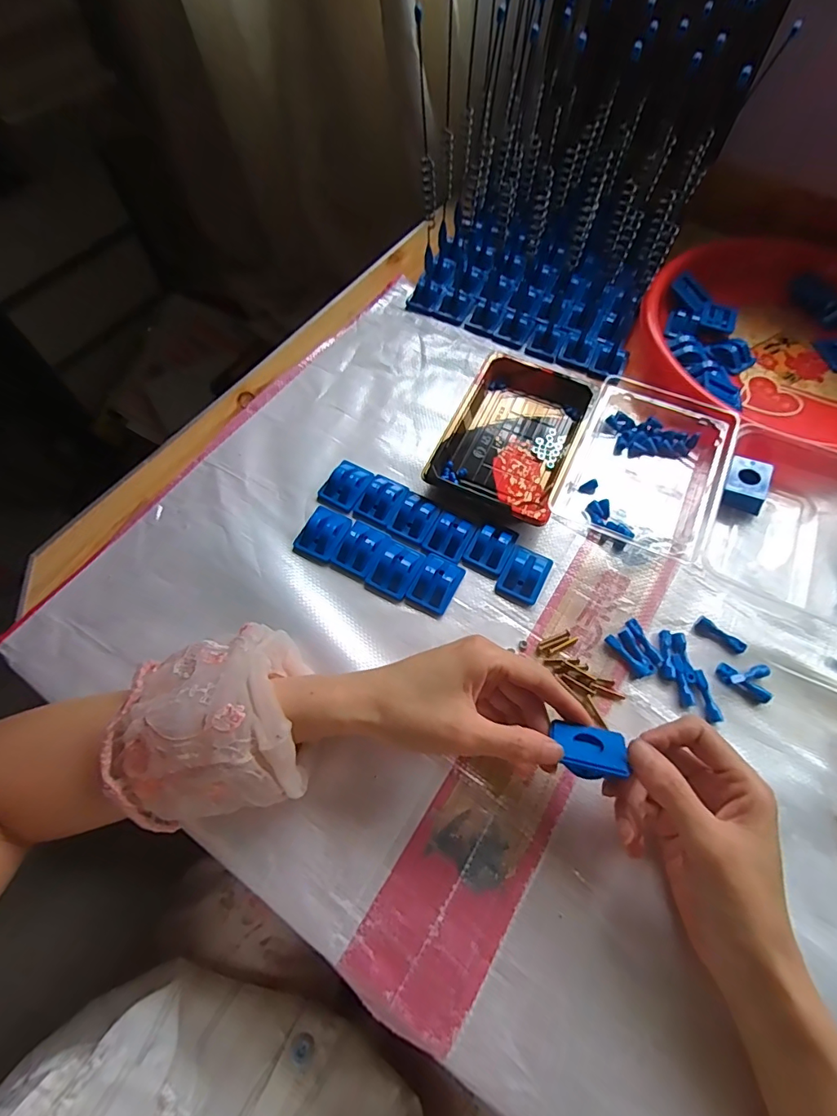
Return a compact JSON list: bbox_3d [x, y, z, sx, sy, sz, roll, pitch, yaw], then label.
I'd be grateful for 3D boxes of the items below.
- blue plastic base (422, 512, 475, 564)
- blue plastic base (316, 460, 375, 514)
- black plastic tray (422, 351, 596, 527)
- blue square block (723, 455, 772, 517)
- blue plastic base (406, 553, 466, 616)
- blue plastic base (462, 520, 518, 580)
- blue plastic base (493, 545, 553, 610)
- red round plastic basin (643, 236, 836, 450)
[{"bbox_3d":[0.027,-0.018,0.398,0.033,0.011,0.039,27,67,12],"label":"blue plastic base"},{"bbox_3d":[-0.062,-0.063,0.419,0.036,0.012,0.045,30,67,13],"label":"blue plastic base"},{"bbox_3d":[0.085,-0.110,0.436,0.107,0.026,0.158,24,66,11],"label":"black plastic tray"},{"bbox_3d":[0.284,-0.062,0.419,0.036,0.022,0.044,20,66,9],"label":"blue square block"},{"bbox_3d":[0.015,0.018,0.380,0.033,0.017,0.045,24,66,11],"label":"blue plastic base"},{"bbox_3d":[0.060,-0.011,0.395,0.033,0.014,0.046,26,67,11],"label":"blue plastic base"},{"bbox_3d":[0.085,0.013,0.386,0.034,0.015,0.044,25,66,11],"label":"blue plastic base"},{"bbox_3d":[0.382,-0.225,0.495,0.287,0.030,0.272,0,64,0],"label":"red round plastic basin"}]

